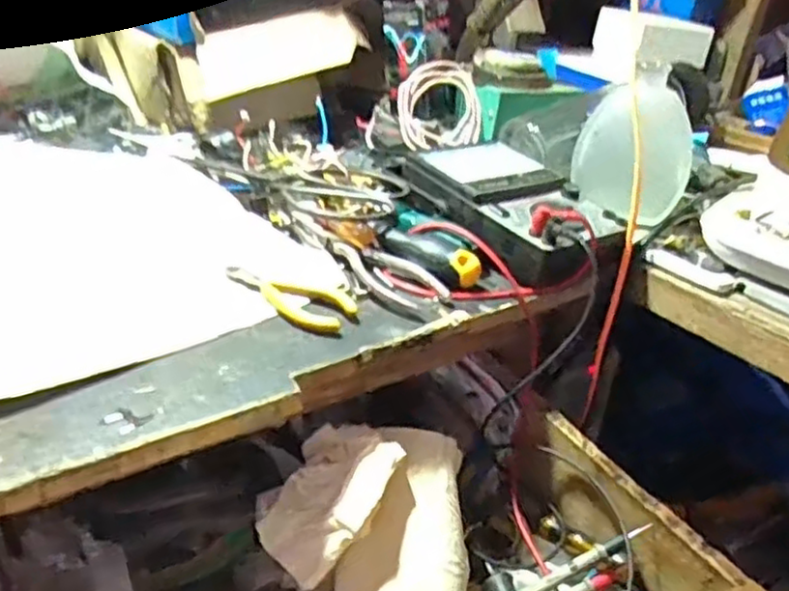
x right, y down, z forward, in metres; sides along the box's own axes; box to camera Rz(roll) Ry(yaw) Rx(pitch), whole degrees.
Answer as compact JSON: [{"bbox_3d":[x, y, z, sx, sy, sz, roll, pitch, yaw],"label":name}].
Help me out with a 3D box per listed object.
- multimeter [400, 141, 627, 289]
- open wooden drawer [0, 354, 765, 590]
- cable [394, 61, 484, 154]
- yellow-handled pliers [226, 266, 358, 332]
[{"bbox_3d":[0.100,-0.079,0.581,0.121,0.034,0.179,-14,36,-33],"label":"multimeter"},{"bbox_3d":[-0.023,0.183,0.433,0.390,0.101,0.292,-14,36,-32],"label":"open wooden drawer"},{"bbox_3d":[0.041,-0.193,0.727,0.085,0.087,0.031,-7,0,-16],"label":"cable"},{"bbox_3d":[-0.075,0.001,0.477,0.096,0.011,0.035,16,31,15],"label":"yellow-handled pliers"}]

